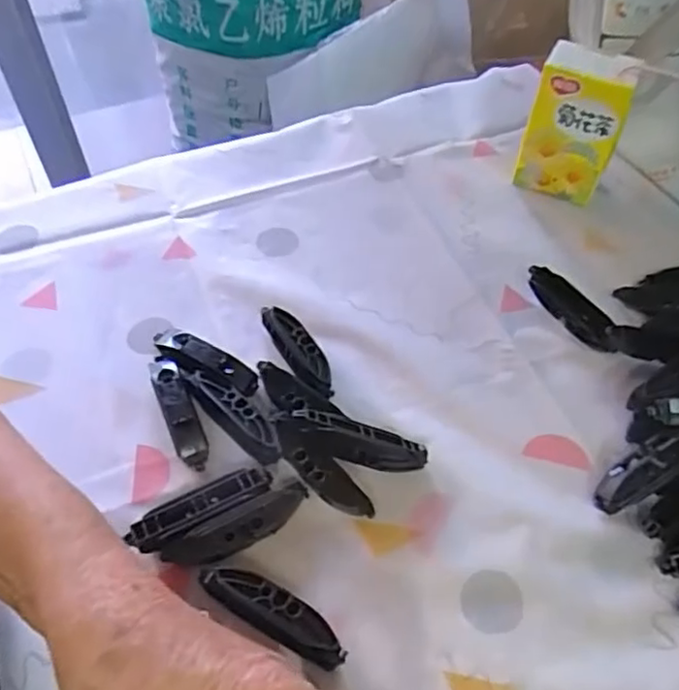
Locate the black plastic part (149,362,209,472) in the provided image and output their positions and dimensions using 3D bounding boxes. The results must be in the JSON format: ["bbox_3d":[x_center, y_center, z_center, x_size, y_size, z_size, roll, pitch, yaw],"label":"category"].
[{"bbox_3d":[-0.099,0.040,0.392,0.019,0.016,0.076,-20,56,-14],"label":"black plastic part"}]

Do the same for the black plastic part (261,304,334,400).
[{"bbox_3d":[-0.025,0.005,0.420,0.024,0.014,0.079,-23,56,-16],"label":"black plastic part"}]

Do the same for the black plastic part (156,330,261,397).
[{"bbox_3d":[-0.089,0.010,0.413,0.079,0.018,0.021,24,57,17],"label":"black plastic part"}]

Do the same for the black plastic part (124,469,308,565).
[{"bbox_3d":[-0.064,0.095,0.347,0.090,0.017,0.038,-22,56,-15],"label":"black plastic part"}]

